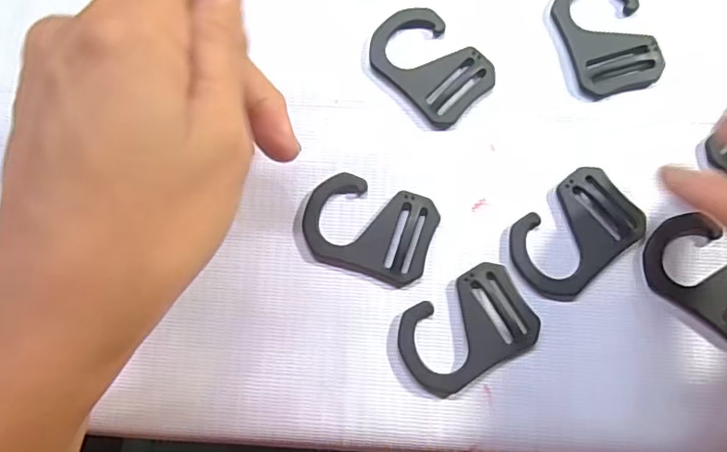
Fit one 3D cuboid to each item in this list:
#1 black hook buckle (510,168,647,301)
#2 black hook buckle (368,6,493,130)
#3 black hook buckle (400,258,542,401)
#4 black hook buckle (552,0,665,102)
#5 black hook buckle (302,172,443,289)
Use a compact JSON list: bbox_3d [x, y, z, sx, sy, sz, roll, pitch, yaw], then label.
[{"bbox_3d":[0.080,0.004,0.209,0.049,0.004,0.034,-39,81,-4],"label":"black hook buckle"},{"bbox_3d":[0.026,-0.066,0.224,0.035,0.004,0.050,-42,81,-4],"label":"black hook buckle"},{"bbox_3d":[0.037,0.039,0.205,0.049,0.004,0.034,-31,81,-2],"label":"black hook buckle"},{"bbox_3d":[0.097,-0.077,0.223,0.034,0.004,0.049,-16,80,0],"label":"black hook buckle"},{"bbox_3d":[0.002,0.001,0.213,0.050,0.004,0.035,18,82,6],"label":"black hook buckle"}]

